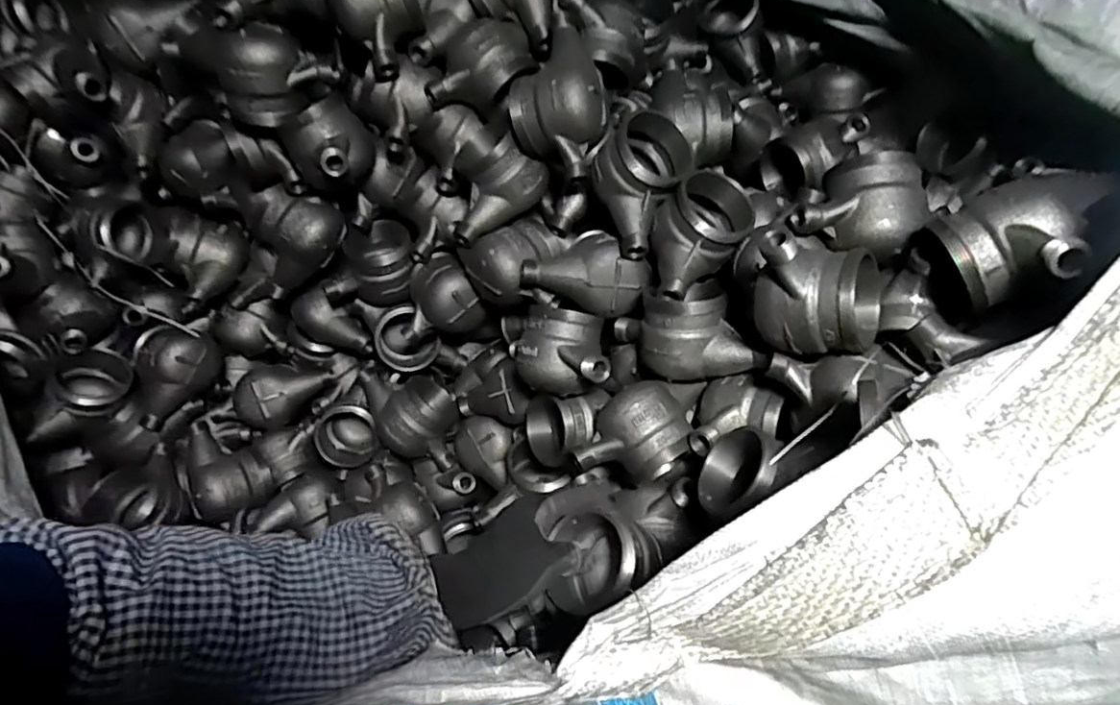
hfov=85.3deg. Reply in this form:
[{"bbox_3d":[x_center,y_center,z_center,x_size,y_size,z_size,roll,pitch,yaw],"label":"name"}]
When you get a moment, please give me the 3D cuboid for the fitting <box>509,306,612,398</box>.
[{"bbox_3d":[-0.001,0.001,0.604,0.102,0.070,0.076,8,58,6],"label":"fitting"}]

